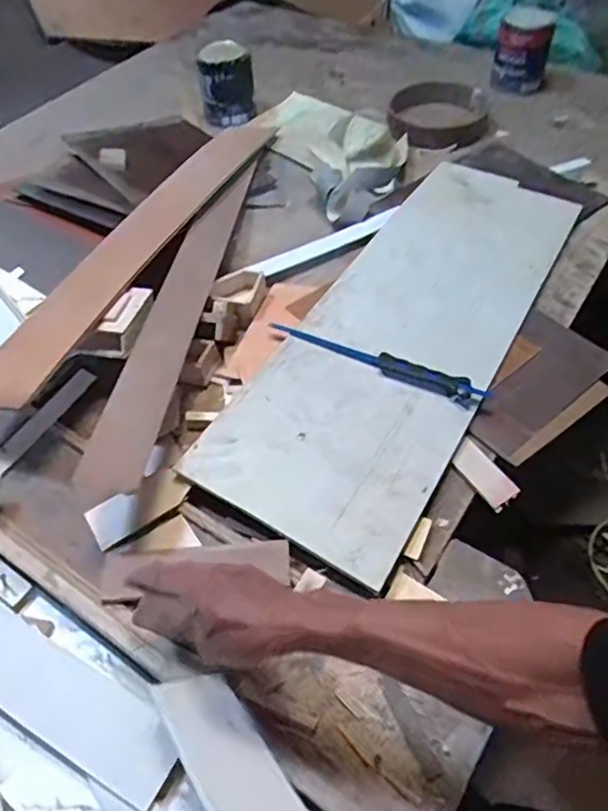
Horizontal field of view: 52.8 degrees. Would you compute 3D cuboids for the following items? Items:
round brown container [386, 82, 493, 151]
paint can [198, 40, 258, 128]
[{"bbox_3d":[0.255,-0.540,1.130,0.194,0.046,0.157,-9,51,-3],"label":"round brown container"},{"bbox_3d":[-0.148,-0.629,1.187,0.099,0.122,0.099,2,52,-2],"label":"paint can"}]

